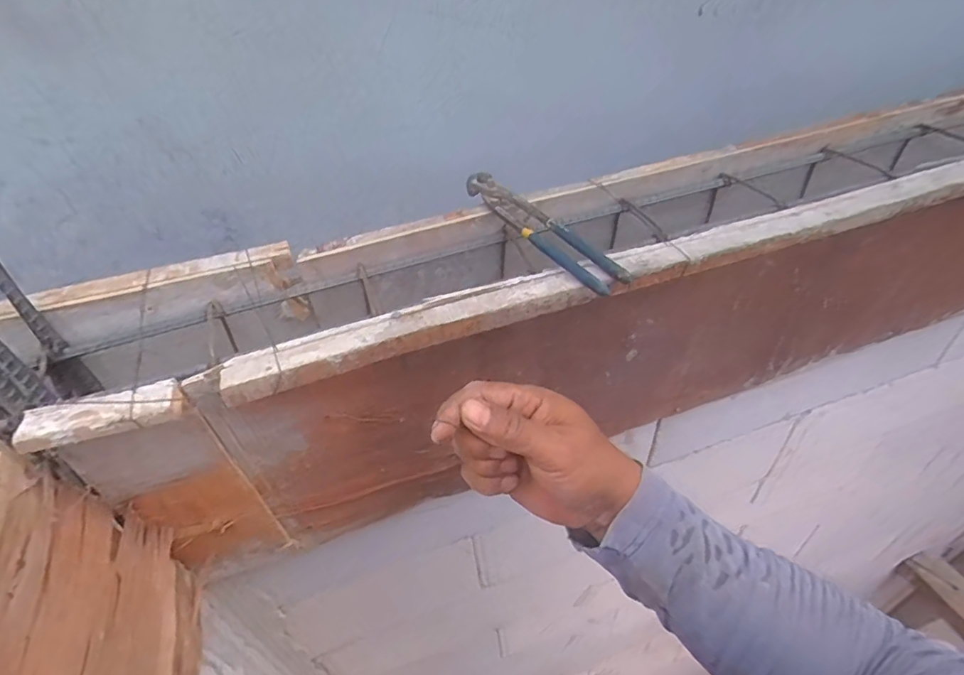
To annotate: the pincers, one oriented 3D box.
[{"bbox_3d":[0.059,-0.111,0.528,0.042,0.029,0.225,-26,46,-21],"label":"pincers"}]

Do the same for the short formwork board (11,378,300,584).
[{"bbox_3d":[-0.285,0.153,0.492,0.119,0.269,0.039,-13,43,-9],"label":"short formwork board"}]

